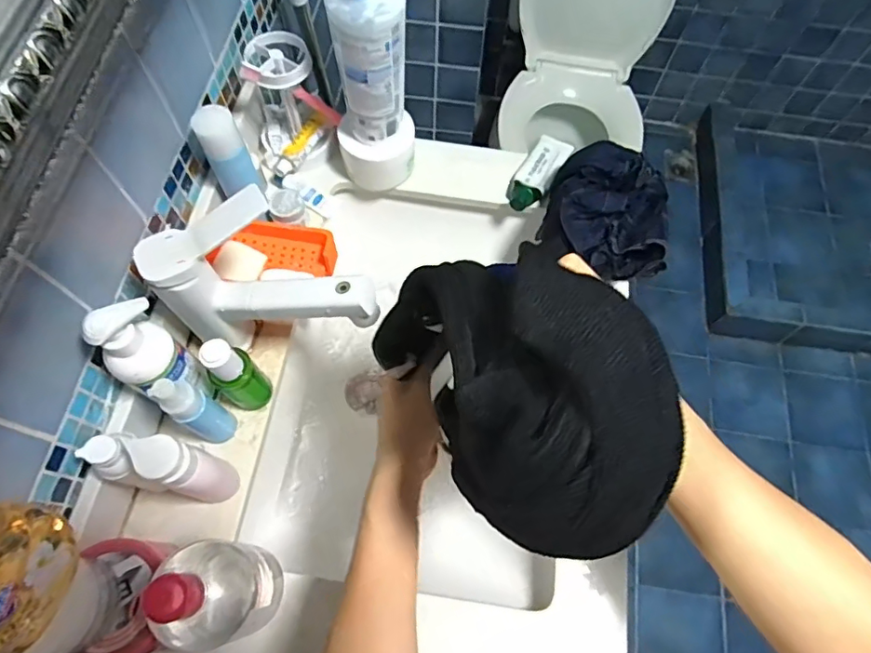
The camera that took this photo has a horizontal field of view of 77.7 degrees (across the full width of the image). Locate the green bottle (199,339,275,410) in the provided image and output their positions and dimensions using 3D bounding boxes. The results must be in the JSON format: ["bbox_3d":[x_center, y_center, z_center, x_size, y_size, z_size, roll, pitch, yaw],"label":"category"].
[{"bbox_3d":[-0.181,0.046,0.496,0.031,0.112,0.038,41,72,15],"label":"green bottle"}]

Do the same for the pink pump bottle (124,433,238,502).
[{"bbox_3d":[-0.199,0.119,0.441,0.035,0.150,0.036,-23,69,-11],"label":"pink pump bottle"}]

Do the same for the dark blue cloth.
[{"bbox_3d":[0.196,-0.128,0.596,0.139,0.075,0.156,16,67,5],"label":"dark blue cloth"}]

